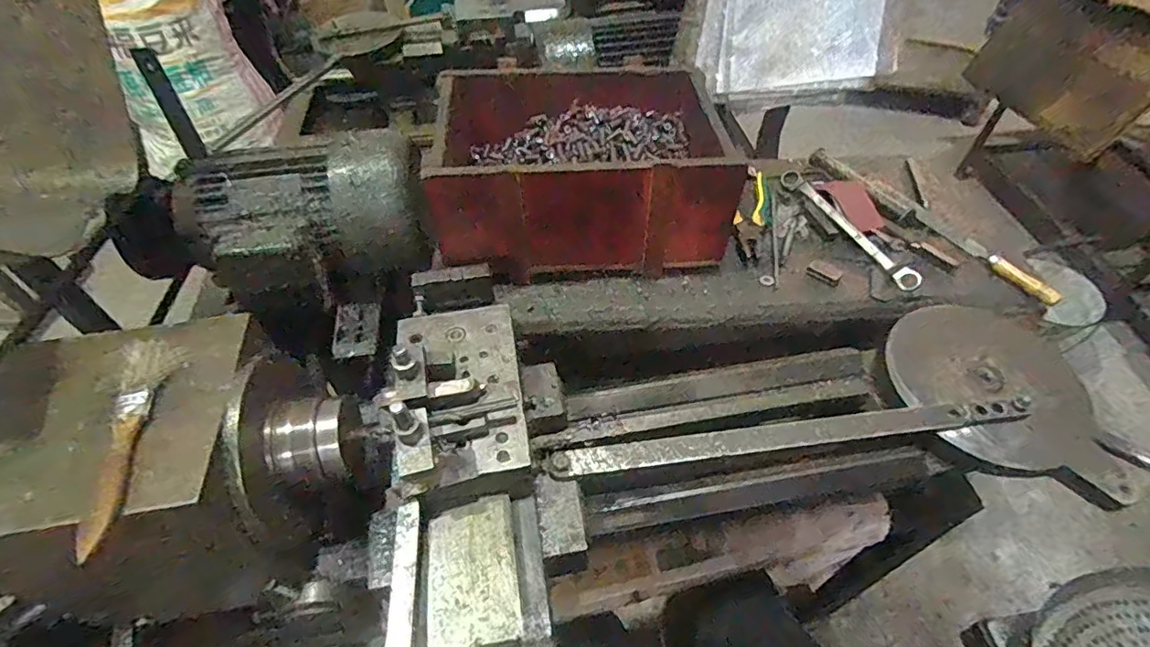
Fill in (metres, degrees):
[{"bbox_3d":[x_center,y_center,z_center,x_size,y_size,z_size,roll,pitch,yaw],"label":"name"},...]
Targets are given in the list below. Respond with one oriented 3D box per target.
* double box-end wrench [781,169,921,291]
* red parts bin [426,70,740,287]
[{"bbox_3d":[0.369,-0.141,0.744,0.032,0.022,0.268,-17,52,-12],"label":"double box-end wrench"},{"bbox_3d":[0.002,-0.206,0.708,0.337,0.145,0.250,-4,50,-1],"label":"red parts bin"}]

